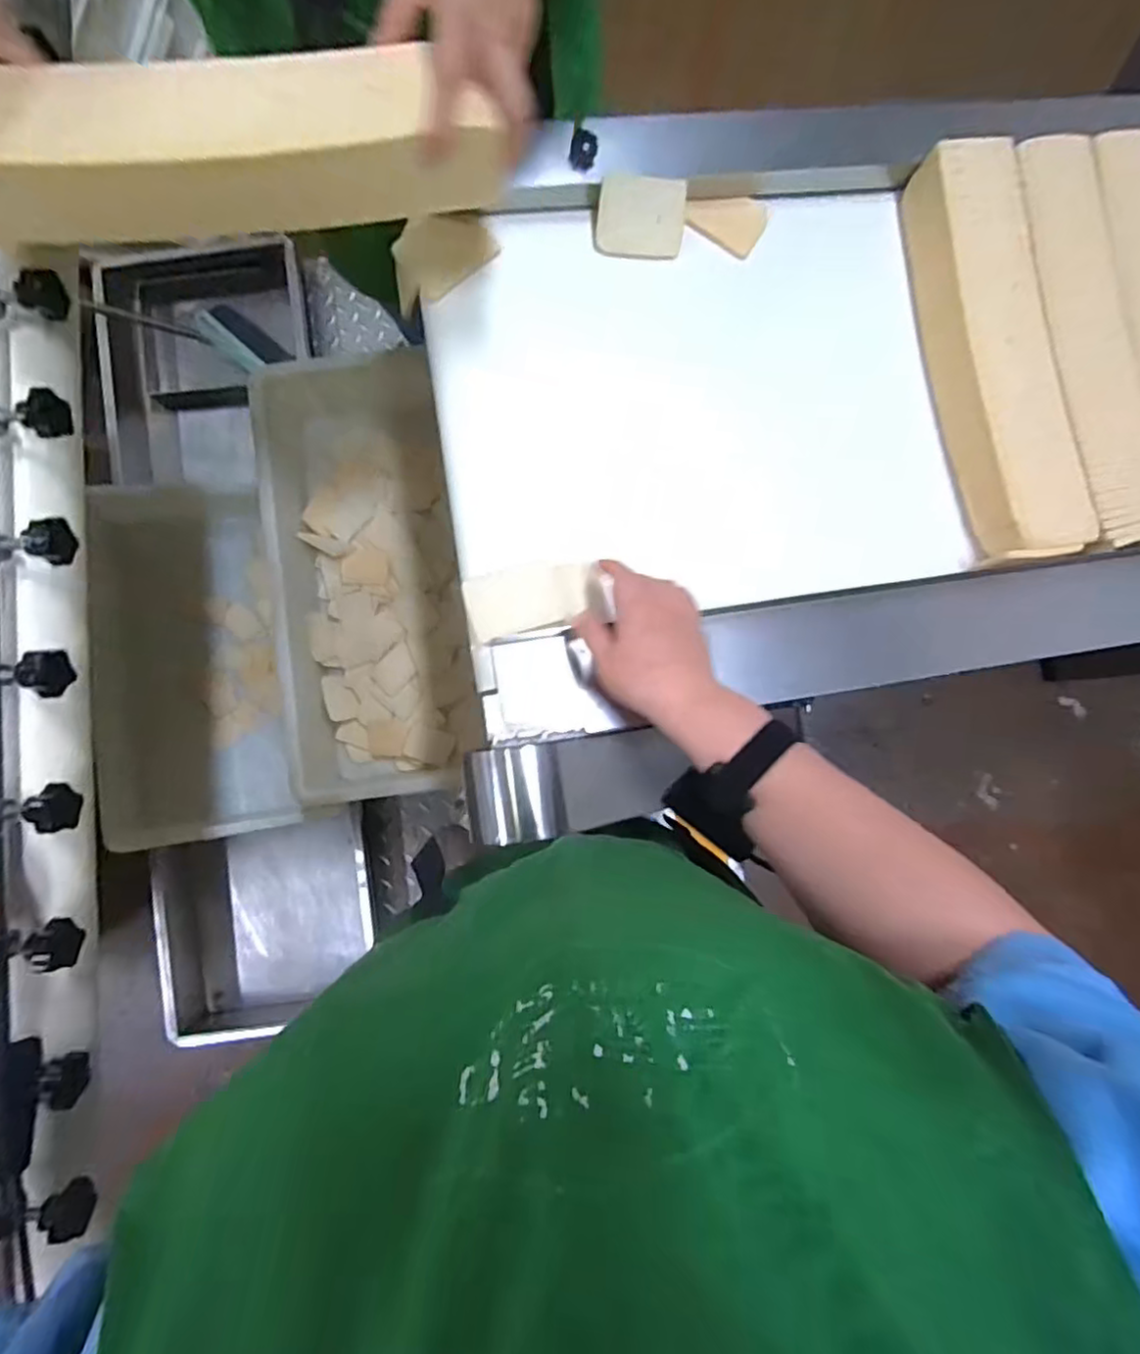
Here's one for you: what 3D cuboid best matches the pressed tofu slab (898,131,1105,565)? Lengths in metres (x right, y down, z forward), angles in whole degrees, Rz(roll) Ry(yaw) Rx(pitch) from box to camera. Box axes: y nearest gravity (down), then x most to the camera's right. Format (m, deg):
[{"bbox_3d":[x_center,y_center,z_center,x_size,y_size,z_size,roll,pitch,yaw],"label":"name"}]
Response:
[{"bbox_3d":[0.377,-0.284,0.582,0.096,0.046,0.363,-10,87,0],"label":"pressed tofu slab"}]

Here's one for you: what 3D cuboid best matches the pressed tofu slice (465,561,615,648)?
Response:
[{"bbox_3d":[-0.029,-0.065,0.548,0.114,0.010,0.053,-12,87,-2],"label":"pressed tofu slice"}]

